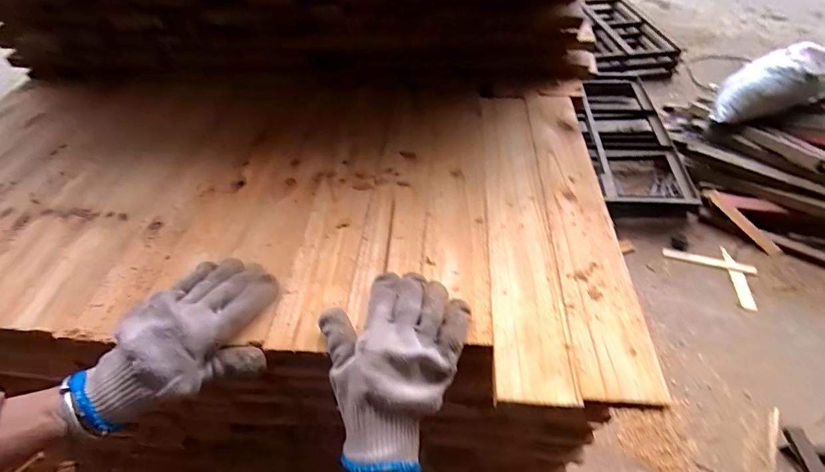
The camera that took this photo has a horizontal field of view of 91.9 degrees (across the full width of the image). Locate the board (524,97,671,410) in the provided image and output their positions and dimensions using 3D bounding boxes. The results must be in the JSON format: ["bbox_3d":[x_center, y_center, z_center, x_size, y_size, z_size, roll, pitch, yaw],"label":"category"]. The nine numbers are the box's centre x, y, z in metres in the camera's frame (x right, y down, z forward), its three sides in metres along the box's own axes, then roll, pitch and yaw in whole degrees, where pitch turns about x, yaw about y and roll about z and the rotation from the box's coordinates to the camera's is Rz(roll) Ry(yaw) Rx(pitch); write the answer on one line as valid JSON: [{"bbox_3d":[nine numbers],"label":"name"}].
[{"bbox_3d":[0.197,-0.039,0.483,0.072,0.010,0.471,3,49,4],"label":"board"}]

